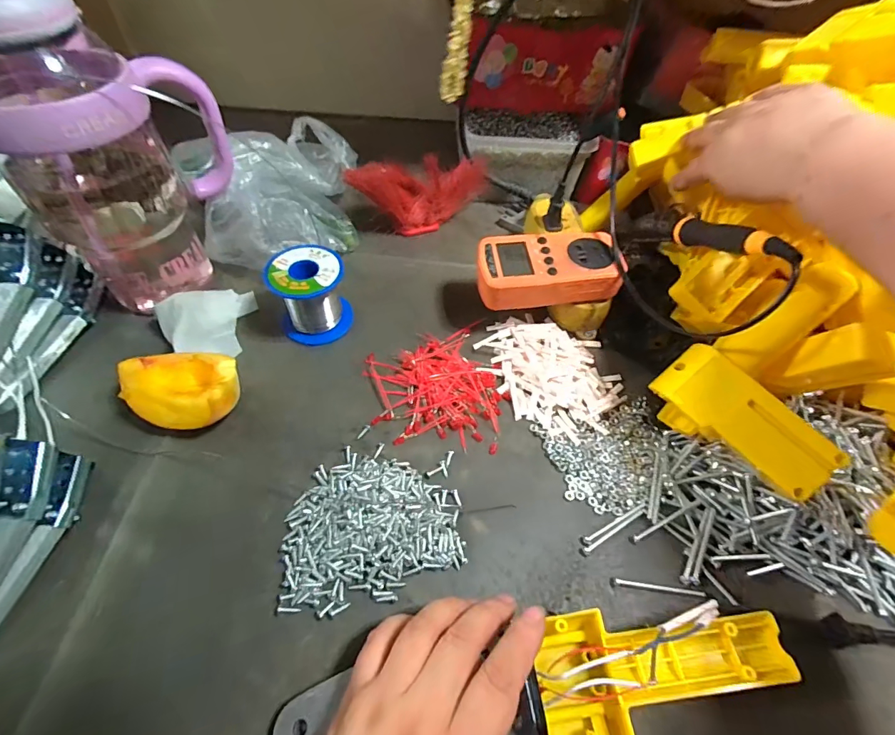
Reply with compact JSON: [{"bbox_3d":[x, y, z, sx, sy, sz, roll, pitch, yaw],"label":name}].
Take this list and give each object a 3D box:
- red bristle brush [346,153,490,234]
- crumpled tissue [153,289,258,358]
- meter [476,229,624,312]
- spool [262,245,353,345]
[{"bbox_3d":[-0.026,-0.196,0.475,0.174,0.081,0.033,-17,56,-32],"label":"red bristle brush"},{"bbox_3d":[-0.204,-0.041,0.370,0.079,0.037,0.061,-33,64,-24],"label":"crumpled tissue"},{"bbox_3d":[0.089,-0.090,0.377,0.122,0.031,0.070,-3,55,-7],"label":"meter"},{"bbox_3d":[-0.121,-0.064,0.376,0.062,0.064,0.057,2,55,-3],"label":"spool"}]

